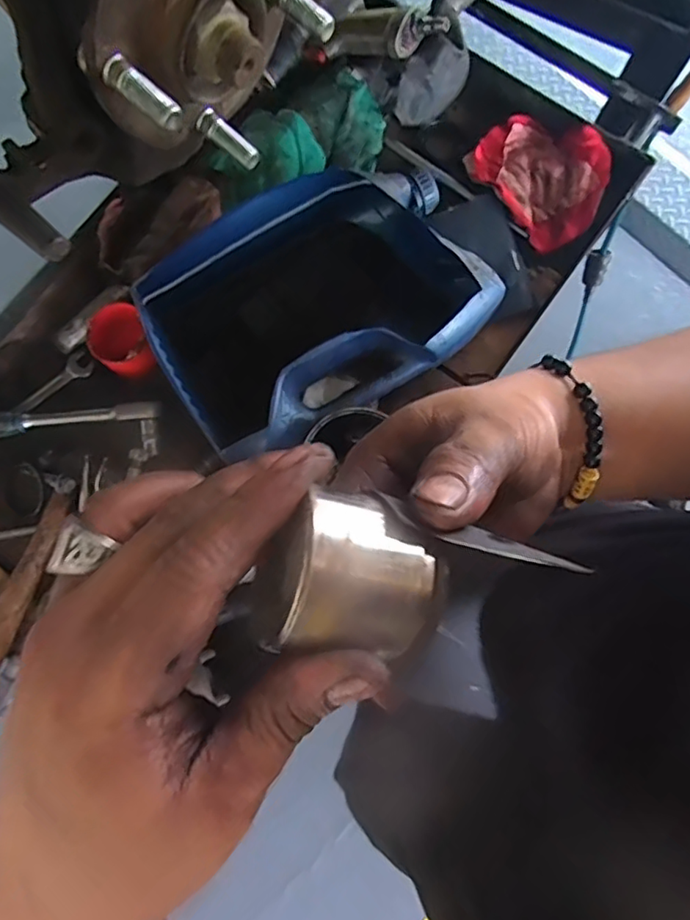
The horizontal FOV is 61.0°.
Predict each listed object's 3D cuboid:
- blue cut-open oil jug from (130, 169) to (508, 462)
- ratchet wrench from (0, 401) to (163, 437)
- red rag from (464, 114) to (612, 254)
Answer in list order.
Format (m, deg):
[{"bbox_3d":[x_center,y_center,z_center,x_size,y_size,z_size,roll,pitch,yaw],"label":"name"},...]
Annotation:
[{"bbox_3d":[-0.034,-0.154,0.590,0.305,0.108,0.234,-32,80,-5],"label":"blue cut-open oil jug"},{"bbox_3d":[-0.310,-0.039,0.595,0.235,0.029,0.021,-7,79,-1],"label":"ratchet wrench"},{"bbox_3d":[0.221,-0.324,0.658,0.128,0.034,0.154,-44,82,-7],"label":"red rag"}]

